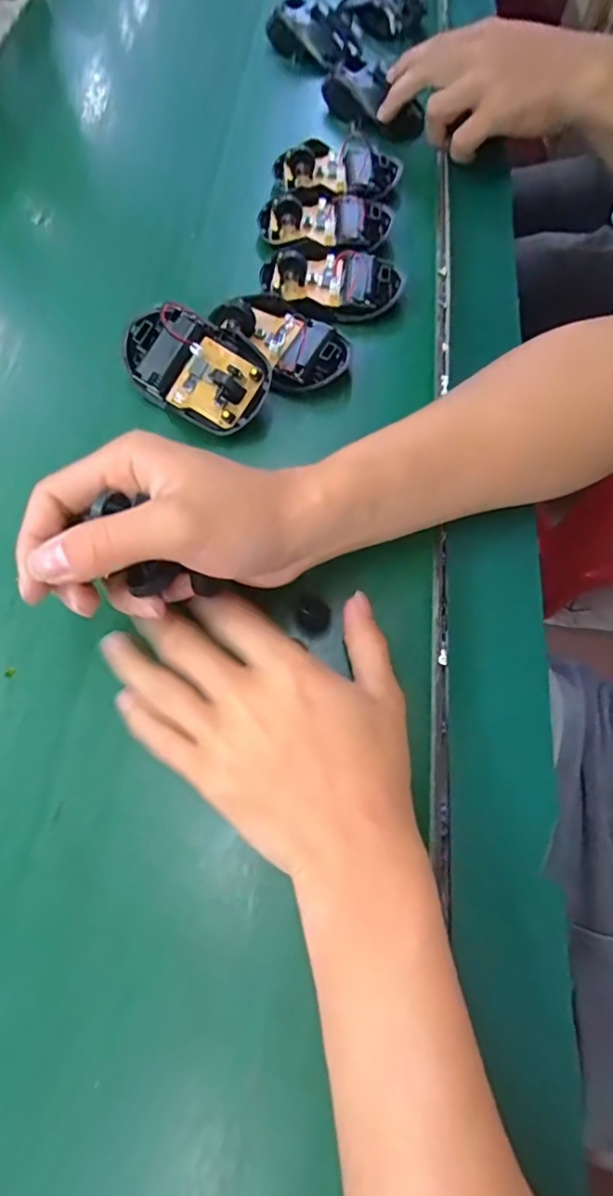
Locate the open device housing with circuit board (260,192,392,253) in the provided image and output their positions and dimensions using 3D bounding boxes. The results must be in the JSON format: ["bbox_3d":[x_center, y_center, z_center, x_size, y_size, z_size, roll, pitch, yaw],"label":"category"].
[{"bbox_3d":[0.012,-0.279,0.395,0.094,0.020,0.051,15,68,4],"label":"open device housing with circuit board"}]

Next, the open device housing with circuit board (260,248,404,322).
[{"bbox_3d":[0.019,-0.219,0.370,0.095,0.024,0.060,-3,68,-4],"label":"open device housing with circuit board"}]

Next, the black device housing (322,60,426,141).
[{"bbox_3d":[0.059,-0.426,0.458,0.092,0.027,0.041,32,70,10],"label":"black device housing"}]

